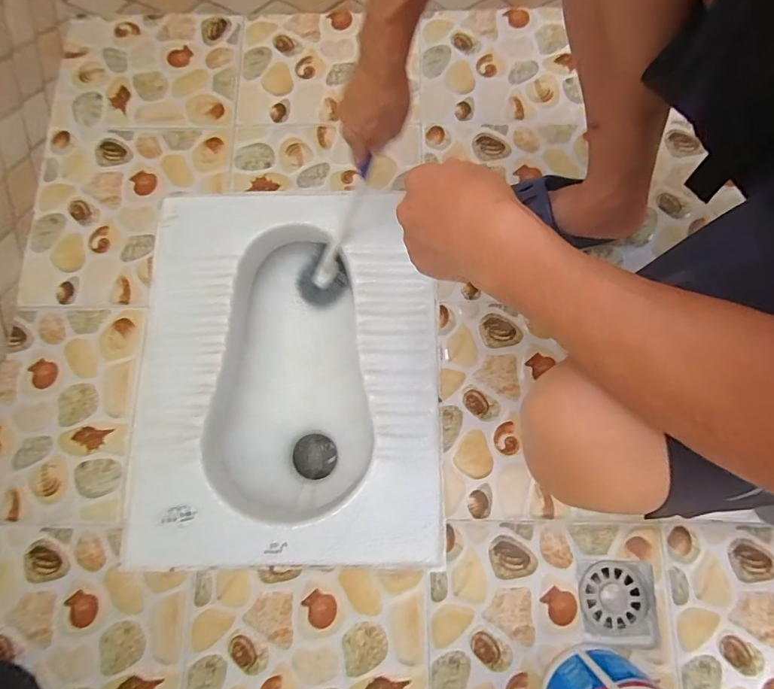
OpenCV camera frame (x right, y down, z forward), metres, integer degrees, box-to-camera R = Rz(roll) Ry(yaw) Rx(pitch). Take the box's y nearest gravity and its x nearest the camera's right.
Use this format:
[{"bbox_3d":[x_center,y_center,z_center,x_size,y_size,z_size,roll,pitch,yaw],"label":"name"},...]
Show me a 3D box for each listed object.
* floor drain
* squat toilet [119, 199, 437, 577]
[{"bbox_3d":[0.291,0.325,0.539,0.094,0.020,0.096,-2,78,1],"label":"floor drain"},{"bbox_3d":[-0.136,0.043,0.683,0.406,0.176,0.519,0,76,1],"label":"squat toilet"}]

